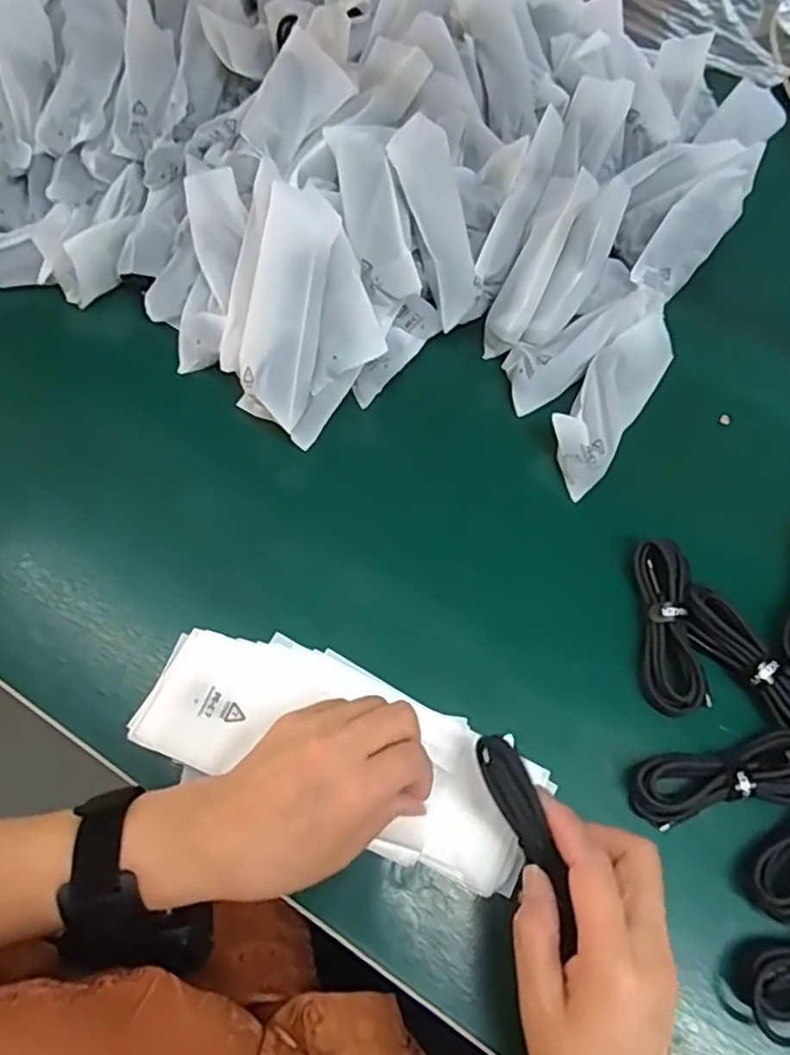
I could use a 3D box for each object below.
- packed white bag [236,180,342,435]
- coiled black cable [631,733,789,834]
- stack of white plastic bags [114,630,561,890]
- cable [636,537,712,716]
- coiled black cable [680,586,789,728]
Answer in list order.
[{"bbox_3d":[-0.074,-0.145,0.436,0.048,0.029,0.149,8,92,2],"label":"packed white bag"},{"bbox_3d":[0.193,0.147,0.381,0.104,0.017,0.038,-9,67,-6],"label":"coiled black cable"},{"bbox_3d":[-0.032,0.128,0.381,0.230,0.028,0.093,24,68,8],"label":"stack of white plastic bags"},{"bbox_3d":[0.176,0.062,0.420,0.036,0.020,0.109,4,66,0],"label":"cable"},{"bbox_3d":[0.223,0.083,0.409,0.029,0.016,0.108,-37,72,-16],"label":"coiled black cable"}]

